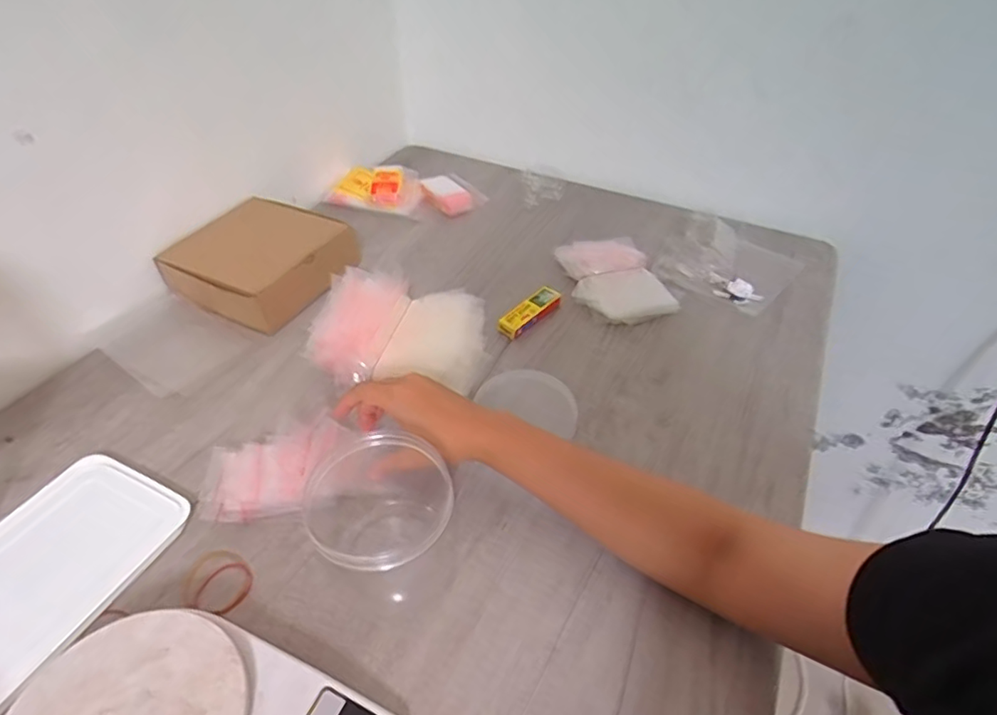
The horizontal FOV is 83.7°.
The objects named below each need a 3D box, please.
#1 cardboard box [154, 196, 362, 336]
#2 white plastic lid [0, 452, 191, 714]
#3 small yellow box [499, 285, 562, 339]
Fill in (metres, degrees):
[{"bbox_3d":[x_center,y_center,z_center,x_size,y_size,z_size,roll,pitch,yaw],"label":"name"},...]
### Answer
[{"bbox_3d":[-0.268,-0.113,0.644,0.173,0.050,0.157,24,49,21],"label":"cardboard box"},{"bbox_3d":[-0.342,0.160,0.410,0.133,0.010,0.188,19,47,17],"label":"white plastic lid"},{"bbox_3d":[0.035,-0.052,0.627,0.027,0.013,0.092,34,53,28],"label":"small yellow box"}]

